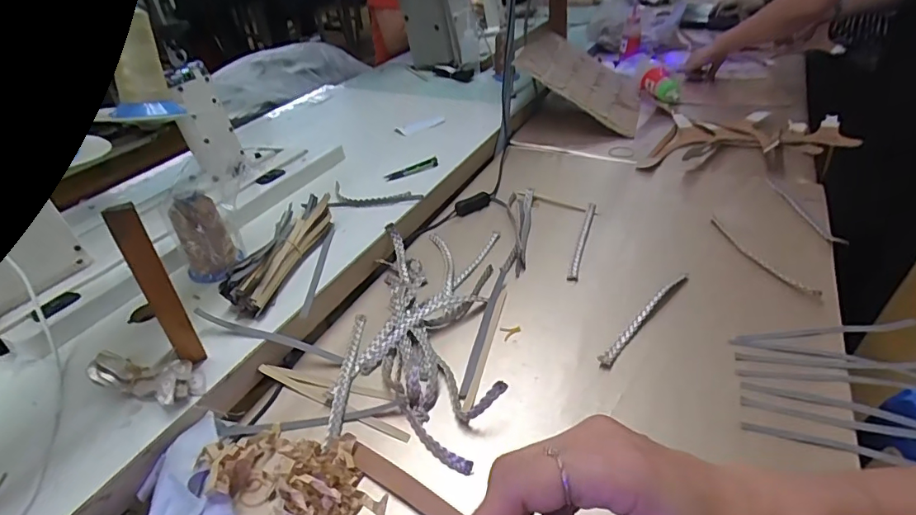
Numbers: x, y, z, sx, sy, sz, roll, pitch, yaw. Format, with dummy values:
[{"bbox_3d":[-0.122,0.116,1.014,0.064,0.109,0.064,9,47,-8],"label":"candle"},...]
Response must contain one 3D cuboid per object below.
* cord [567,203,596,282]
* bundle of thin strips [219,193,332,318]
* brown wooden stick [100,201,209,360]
[{"bbox_3d":[0.176,-0.026,0.690,0.013,0.016,0.174,9,38,18],"label":"cord"},{"bbox_3d":[-0.230,-0.012,0.634,0.066,0.046,0.209,4,37,11],"label":"bundle of thin strips"},{"bbox_3d":[-0.279,0.035,0.460,0.023,0.193,0.010,-27,42,-27],"label":"brown wooden stick"}]

